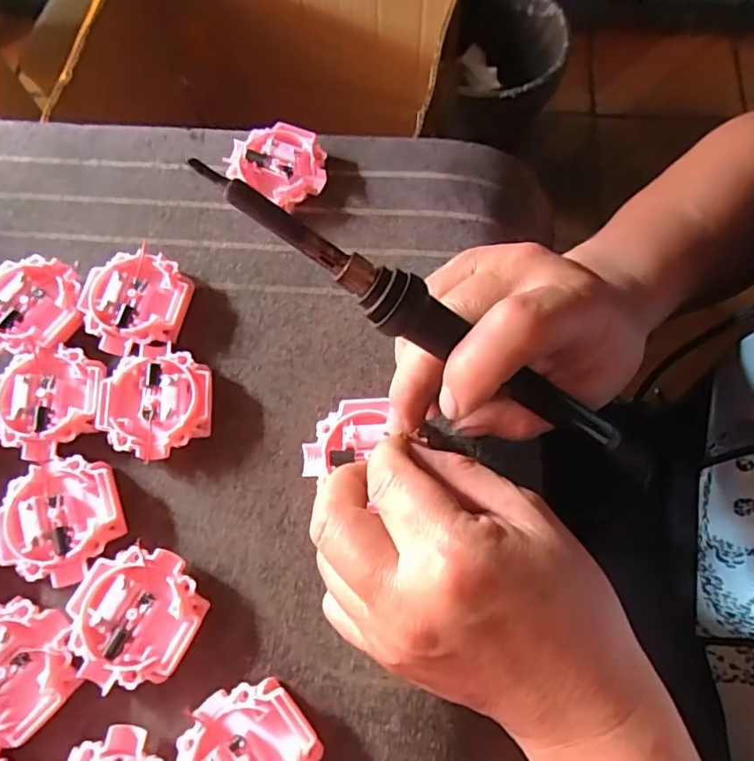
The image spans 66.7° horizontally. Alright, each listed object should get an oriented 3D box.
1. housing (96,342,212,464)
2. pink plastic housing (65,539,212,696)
[{"bbox_3d":[-0.104,0.010,0.274,0.051,0.015,0.053,-5,71,0],"label":"housing"},{"bbox_3d":[-0.101,0.100,0.242,0.053,0.015,0.054,-1,71,2],"label":"pink plastic housing"}]

